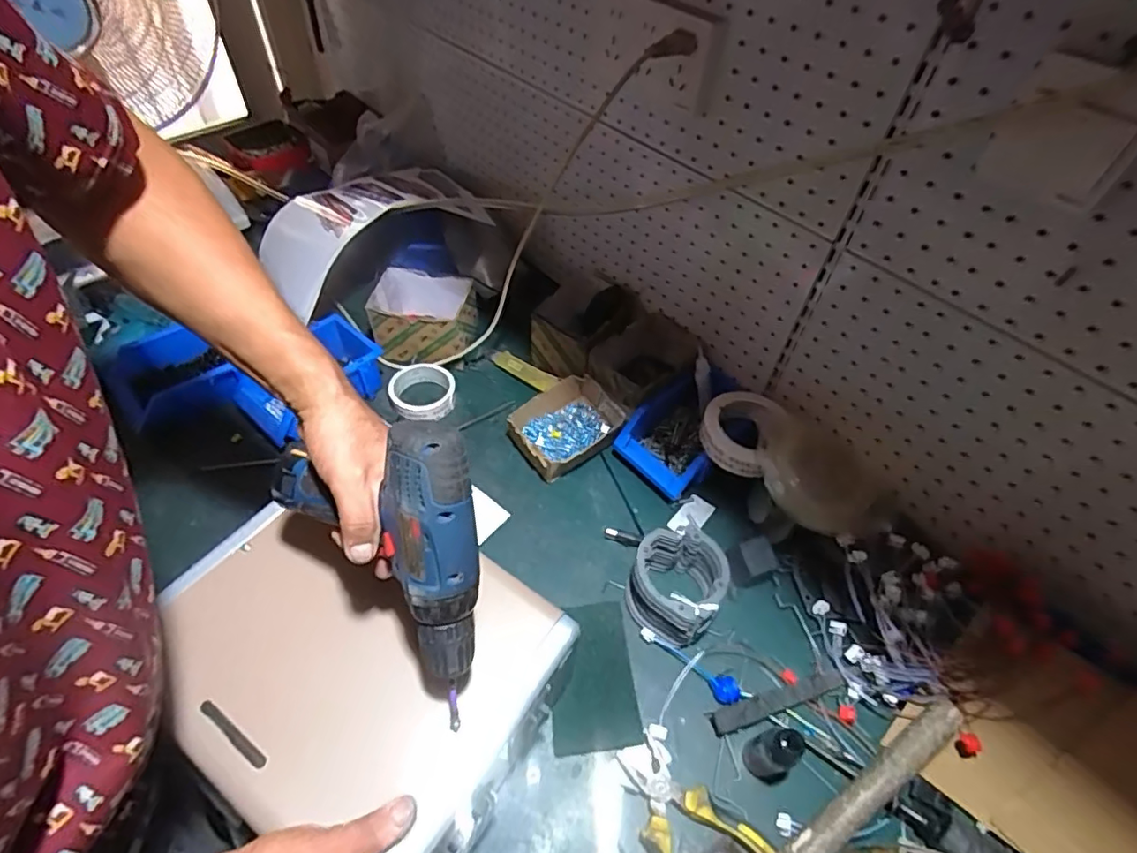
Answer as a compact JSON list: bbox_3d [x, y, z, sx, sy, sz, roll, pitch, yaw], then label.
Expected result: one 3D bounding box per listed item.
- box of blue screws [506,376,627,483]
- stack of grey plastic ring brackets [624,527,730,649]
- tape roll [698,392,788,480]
[{"bbox_3d":[-0.007,0.004,0.785,0.122,0.057,0.143,37,57,24],"label":"box of blue screws"},{"bbox_3d":[0.122,0.176,0.639,0.097,0.076,0.107,26,53,16],"label":"stack of grey plastic ring brackets"},{"bbox_3d":[0.217,0.000,0.716,0.094,0.051,0.103,27,53,17],"label":"tape roll"}]

